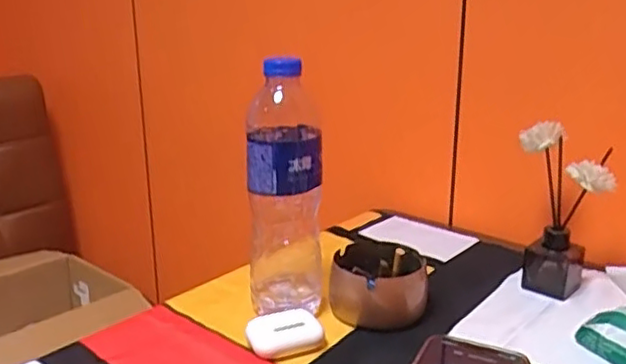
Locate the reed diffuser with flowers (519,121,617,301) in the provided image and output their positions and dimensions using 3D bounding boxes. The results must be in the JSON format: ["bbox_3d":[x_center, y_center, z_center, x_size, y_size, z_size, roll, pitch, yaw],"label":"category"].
[{"bbox_3d":[0.236,0.029,0.626,0.063,0.152,0.070,-1,18,-3],"label":"reed diffuser with flowers"}]

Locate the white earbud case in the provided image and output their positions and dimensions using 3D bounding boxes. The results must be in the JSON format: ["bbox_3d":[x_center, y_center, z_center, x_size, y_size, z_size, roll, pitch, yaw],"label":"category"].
[{"bbox_3d":[-0.023,0.124,0.532,0.057,0.024,0.039,-8,19,-23],"label":"white earbud case"}]

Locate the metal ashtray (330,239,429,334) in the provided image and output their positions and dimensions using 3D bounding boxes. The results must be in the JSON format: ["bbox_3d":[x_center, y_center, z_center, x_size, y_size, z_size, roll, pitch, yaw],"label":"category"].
[{"bbox_3d":[0.059,0.091,0.590,0.084,0.048,0.076,2,18,5],"label":"metal ashtray"}]

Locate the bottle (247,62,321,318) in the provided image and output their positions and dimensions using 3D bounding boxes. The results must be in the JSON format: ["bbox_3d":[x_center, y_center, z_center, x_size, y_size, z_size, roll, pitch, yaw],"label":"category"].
[{"bbox_3d":[-0.023,0.010,0.564,0.060,0.222,0.056,1,18,2],"label":"bottle"}]

